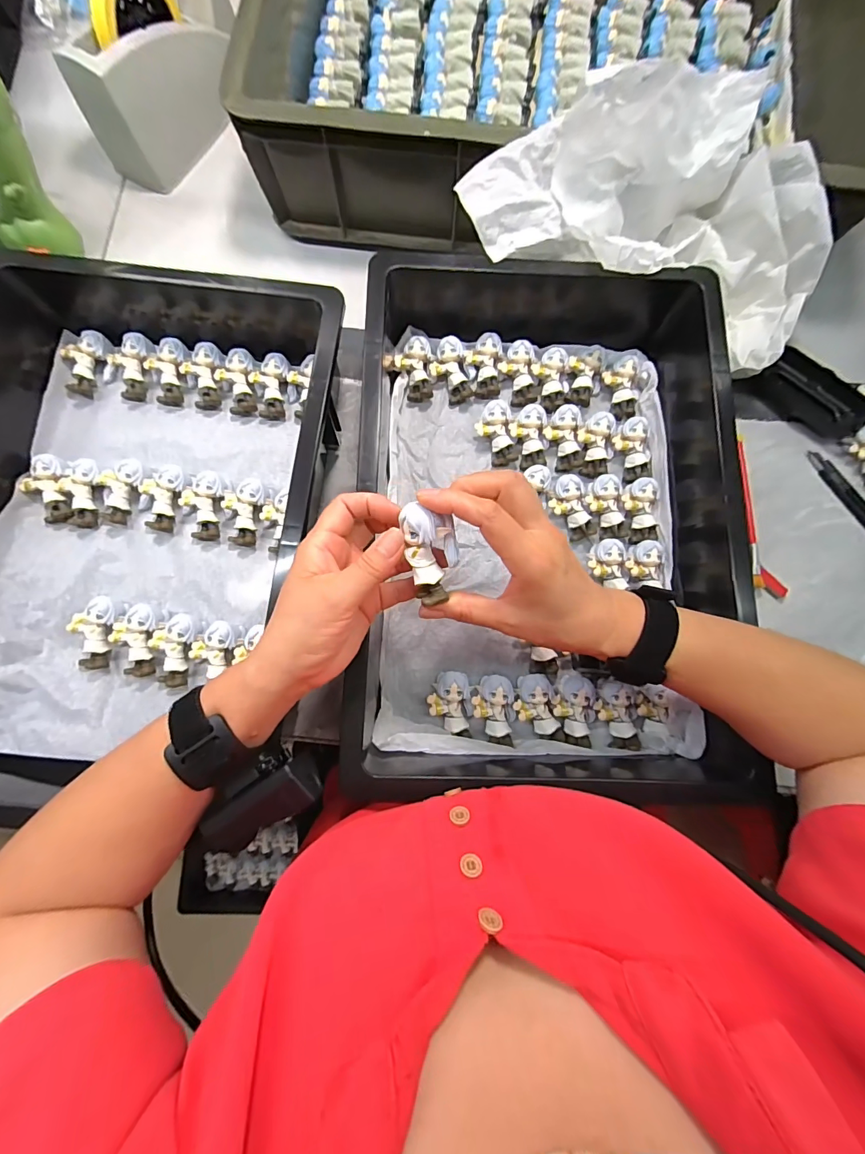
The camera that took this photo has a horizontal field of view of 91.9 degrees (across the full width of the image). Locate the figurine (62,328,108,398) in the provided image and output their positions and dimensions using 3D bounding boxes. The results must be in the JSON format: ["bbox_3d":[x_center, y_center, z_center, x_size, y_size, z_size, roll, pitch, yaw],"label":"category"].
[{"bbox_3d":[-0.360,-0.220,0.426,0.038,0.020,0.064,19,99,2],"label":"figurine"}]

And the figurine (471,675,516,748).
[{"bbox_3d":[0.055,0.120,0.375,0.036,0.024,0.061,-8,81,-3],"label":"figurine"}]

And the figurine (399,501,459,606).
[{"bbox_3d":[-0.002,-0.018,0.263,0.029,0.030,0.059,-14,111,-12],"label":"figurine"}]

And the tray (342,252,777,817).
[{"bbox_3d":[0.104,-0.079,0.381,0.323,0.091,0.507,2,81,-1],"label":"tray"}]

